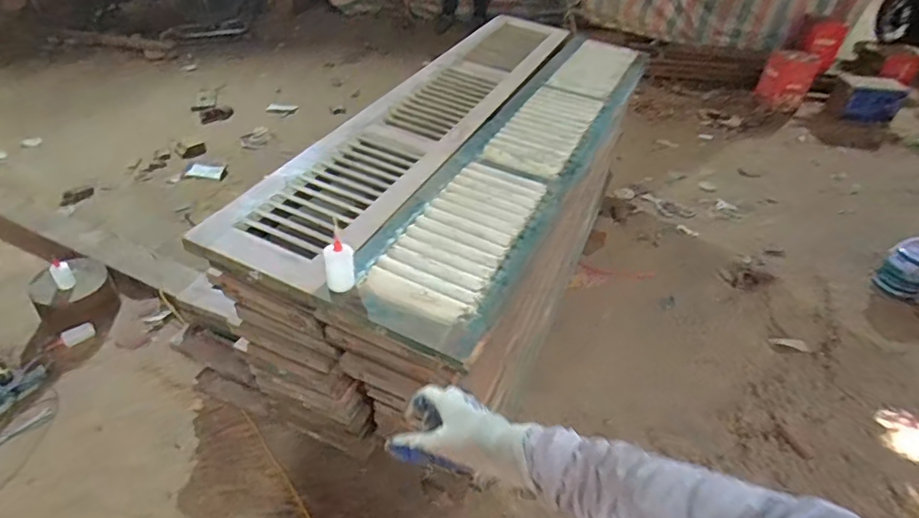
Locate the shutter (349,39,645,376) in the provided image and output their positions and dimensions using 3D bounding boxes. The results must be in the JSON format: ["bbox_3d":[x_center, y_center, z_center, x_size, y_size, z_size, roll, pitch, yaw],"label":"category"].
[{"bbox_3d":[0.251,-0.399,1.632,0.326,0.056,1.844,18,41,16],"label":"shutter"}]

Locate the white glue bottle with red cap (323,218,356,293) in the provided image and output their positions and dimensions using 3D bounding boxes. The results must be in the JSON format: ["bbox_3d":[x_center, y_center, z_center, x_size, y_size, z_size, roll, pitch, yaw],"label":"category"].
[{"bbox_3d":[-0.230,0.004,1.004,0.057,0.135,0.056,-7,40,-15],"label":"white glue bottle with red cap"}]

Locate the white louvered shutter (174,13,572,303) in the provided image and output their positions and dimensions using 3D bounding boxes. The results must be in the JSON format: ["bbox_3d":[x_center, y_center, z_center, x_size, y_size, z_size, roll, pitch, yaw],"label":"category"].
[{"bbox_3d":[-0.040,-0.552,1.754,0.400,0.052,1.937,17,40,15],"label":"white louvered shutter"}]

